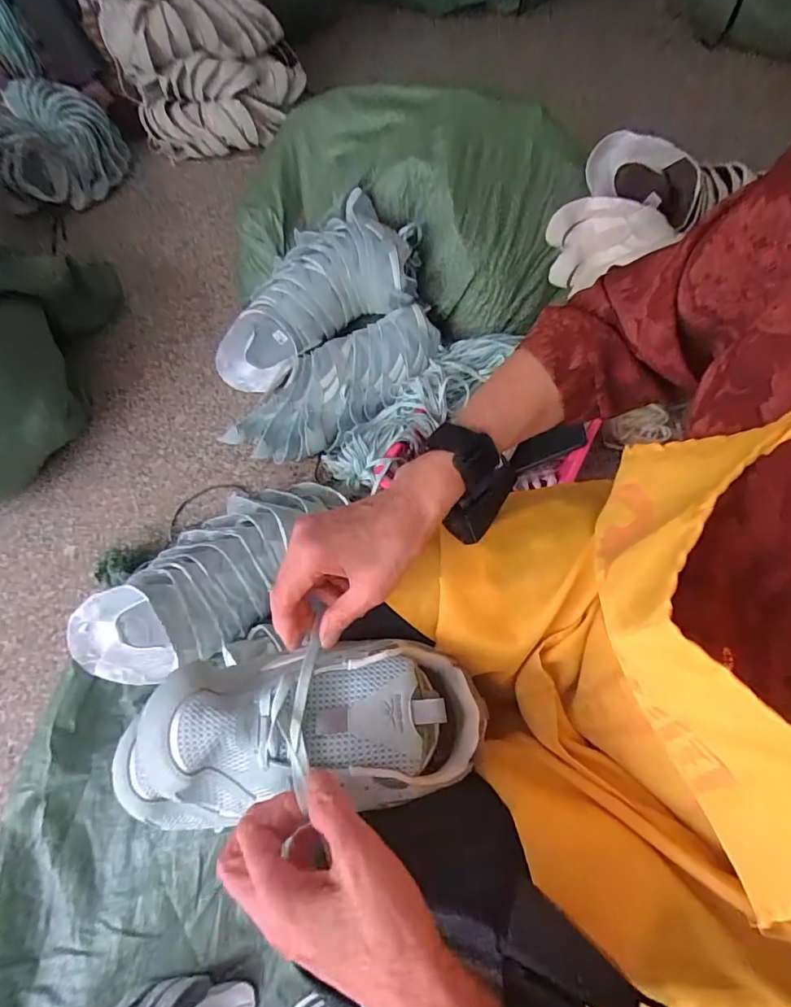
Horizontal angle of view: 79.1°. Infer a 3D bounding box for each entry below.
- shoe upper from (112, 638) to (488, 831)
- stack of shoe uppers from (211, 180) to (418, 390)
[{"bbox_3d":[-0.073,0.166,0.355,0.273,0.106,0.109,-8,63,-2],"label":"shoe upper"},{"bbox_3d":[-0.181,-0.393,0.979,0.501,0.170,0.142,-27,59,27],"label":"stack of shoe uppers"}]

